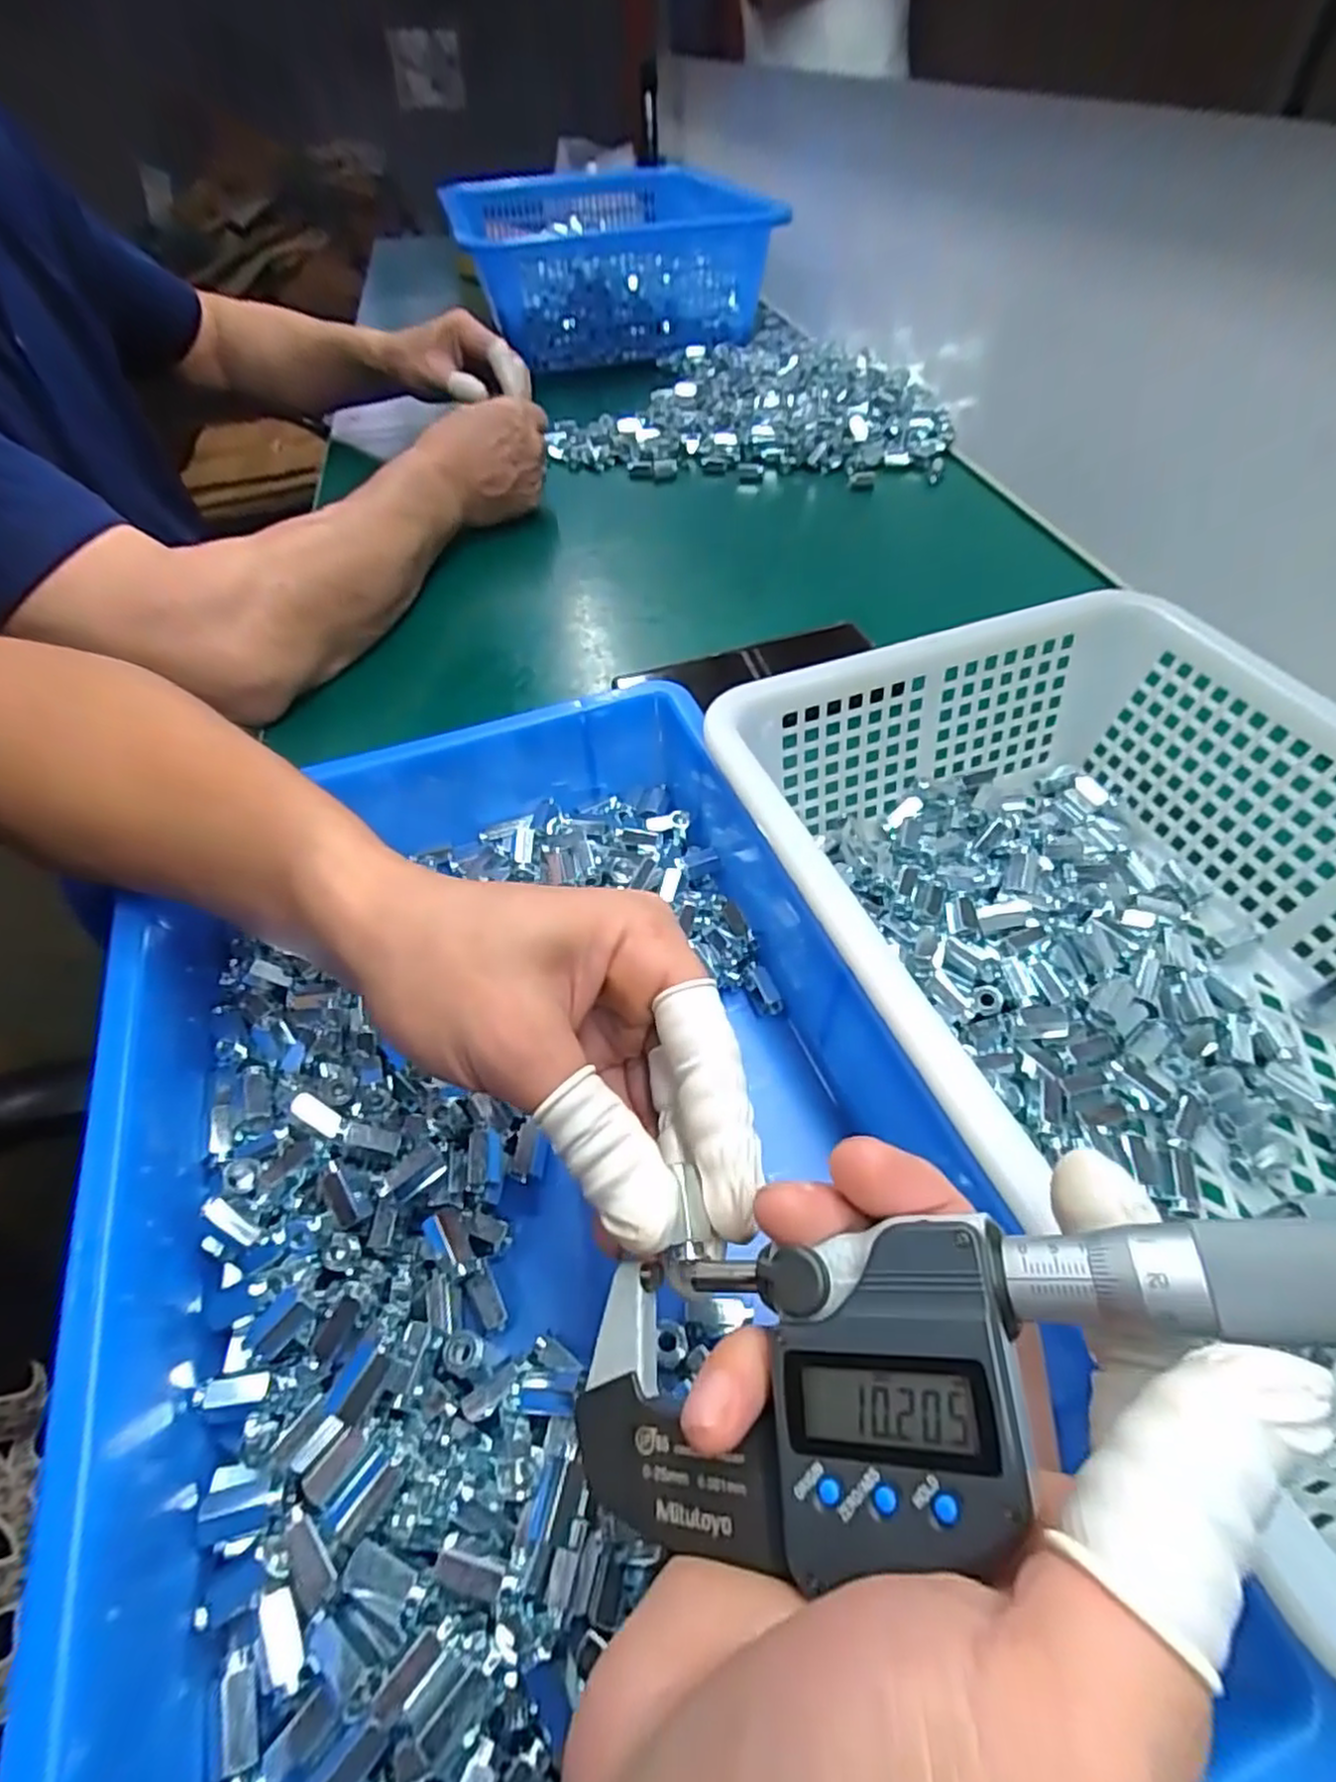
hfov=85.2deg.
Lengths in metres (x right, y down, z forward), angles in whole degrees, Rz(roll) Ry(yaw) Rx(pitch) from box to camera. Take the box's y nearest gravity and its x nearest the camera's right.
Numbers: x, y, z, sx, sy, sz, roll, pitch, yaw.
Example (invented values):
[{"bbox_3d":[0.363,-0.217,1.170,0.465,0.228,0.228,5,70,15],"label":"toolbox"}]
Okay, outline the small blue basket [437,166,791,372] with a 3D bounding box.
[{"bbox_3d":[-0.086,-0.820,0.942,0.341,0.124,0.487,-14,51,-7],"label":"small blue basket"}]

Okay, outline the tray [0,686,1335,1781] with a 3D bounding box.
[{"bbox_3d":[-0.044,0.084,0.242,0.271,0.071,0.364,-16,51,-9],"label":"tray"}]

